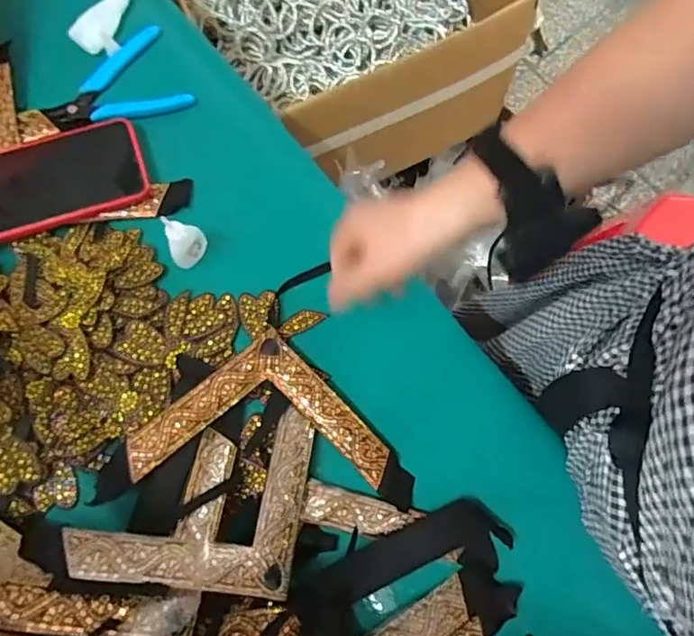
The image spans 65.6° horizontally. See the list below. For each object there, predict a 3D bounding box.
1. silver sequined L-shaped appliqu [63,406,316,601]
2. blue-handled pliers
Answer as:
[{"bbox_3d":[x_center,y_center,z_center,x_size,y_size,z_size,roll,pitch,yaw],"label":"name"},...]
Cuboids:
[{"bbox_3d":[-0.084,0.150,0.378,0.179,0.014,0.104,-25,79,-30],"label":"silver sequined L-shaped appliqu"},{"bbox_3d":[-0.213,-0.215,0.491,0.127,0.016,0.088,-17,79,-4],"label":"blue-handled pliers"}]

